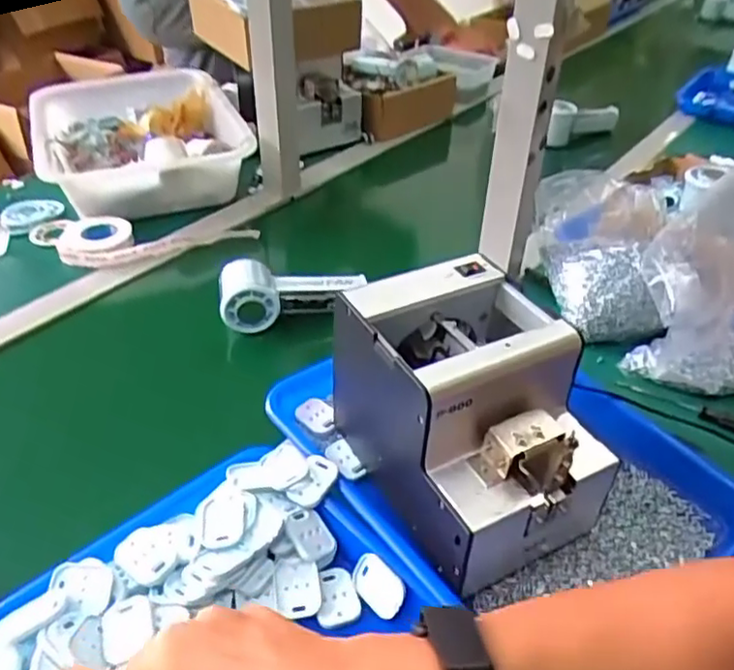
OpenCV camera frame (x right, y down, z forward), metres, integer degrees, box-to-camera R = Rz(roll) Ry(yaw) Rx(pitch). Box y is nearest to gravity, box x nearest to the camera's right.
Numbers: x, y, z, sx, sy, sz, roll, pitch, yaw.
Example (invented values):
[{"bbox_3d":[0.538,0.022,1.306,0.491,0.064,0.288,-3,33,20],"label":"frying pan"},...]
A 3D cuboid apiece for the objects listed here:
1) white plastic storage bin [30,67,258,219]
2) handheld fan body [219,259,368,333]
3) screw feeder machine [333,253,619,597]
[{"bbox_3d":[-0.309,-0.262,0.886,0.250,0.099,0.306,-15,42,-19],"label":"white plastic storage bin"},{"bbox_3d":[-0.077,-0.044,0.668,0.145,0.051,0.057,-3,39,-4],"label":"handheld fan body"},{"bbox_3d":[0.070,0.052,0.477,0.133,0.142,0.191,-20,43,-23],"label":"screw feeder machine"}]

